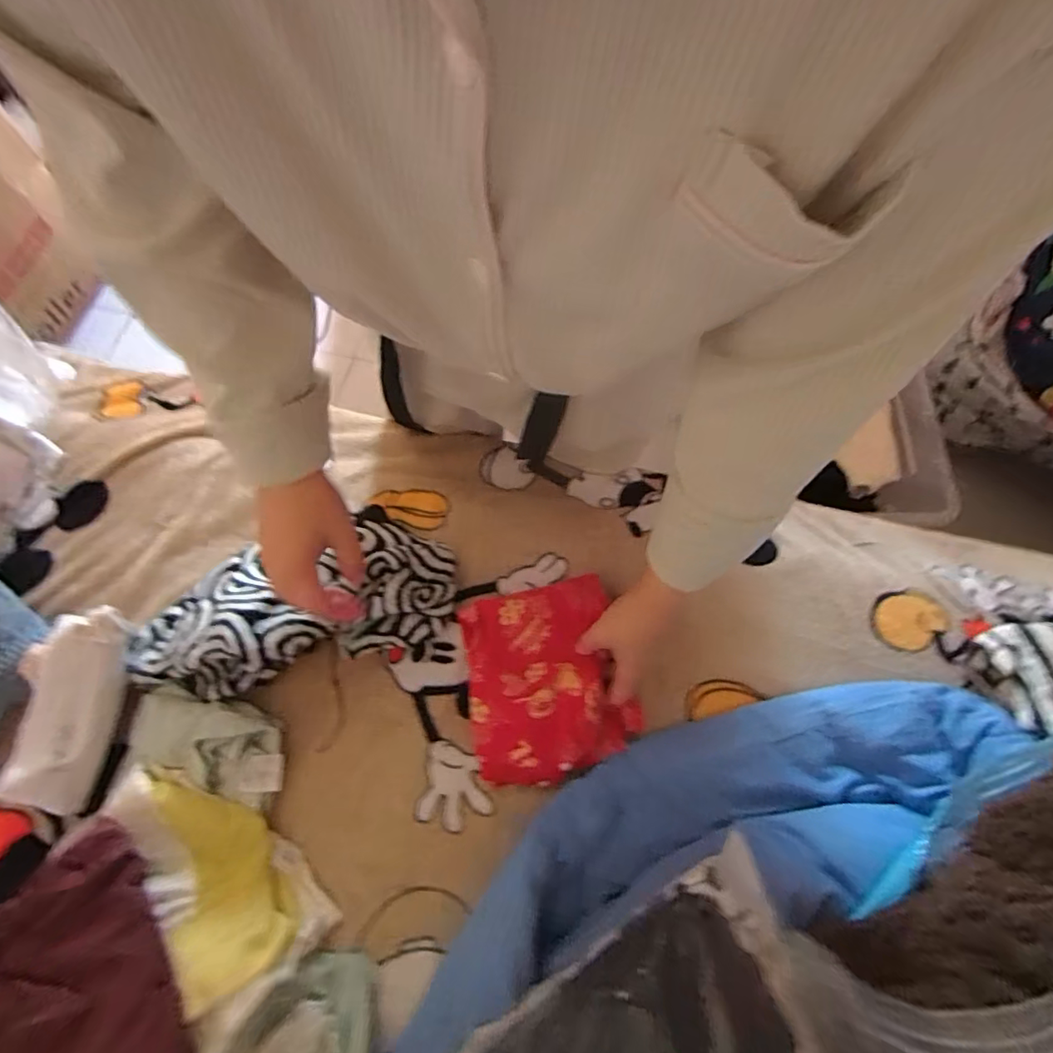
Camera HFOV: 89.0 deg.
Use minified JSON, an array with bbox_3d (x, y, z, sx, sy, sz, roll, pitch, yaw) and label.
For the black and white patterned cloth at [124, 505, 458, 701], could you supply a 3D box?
[{"bbox_3d":[-0.214,0.063,0.485,0.284,0.081,0.138,-15,70,-12],"label":"black and white patterned cloth"}]

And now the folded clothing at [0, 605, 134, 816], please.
[{"bbox_3d":[-0.395,0.152,0.456,0.064,0.044,0.163,10,86,4],"label":"folded clothing"}]

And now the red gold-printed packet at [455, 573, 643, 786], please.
[{"bbox_3d":[0.016,0.134,0.482,0.142,0.030,0.163,-13,70,-4],"label":"red gold-printed packet"}]

